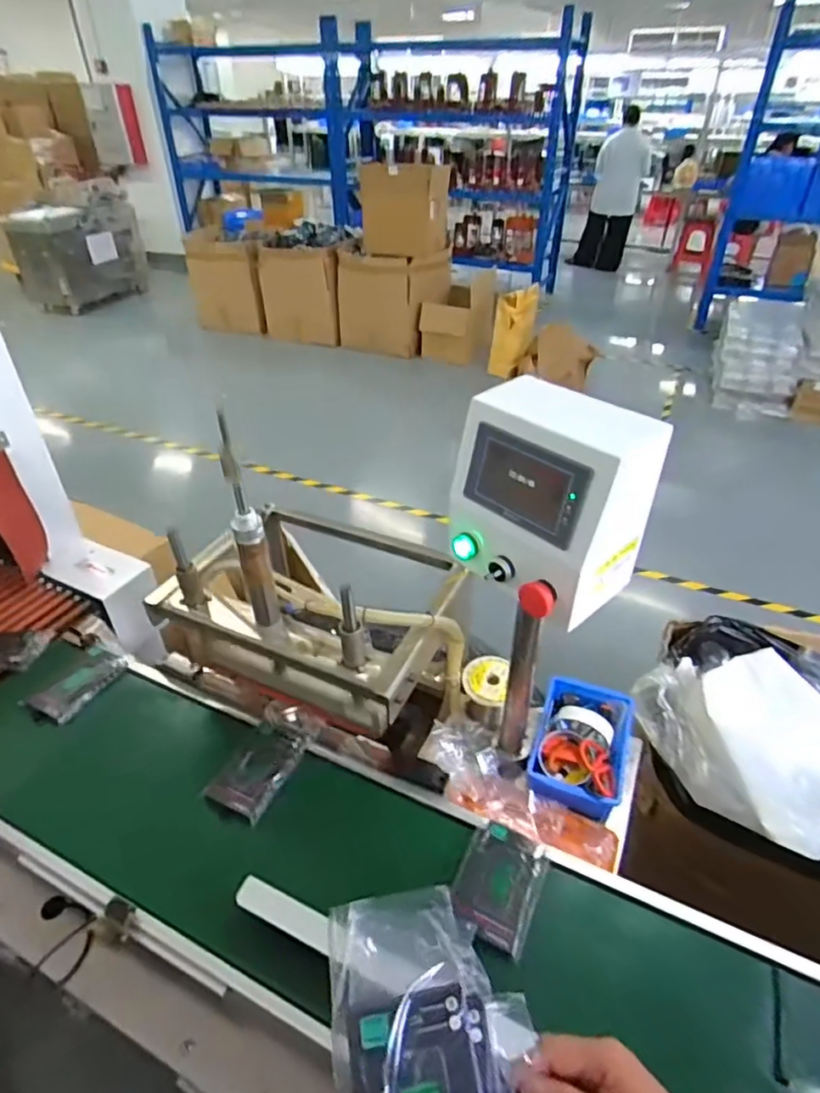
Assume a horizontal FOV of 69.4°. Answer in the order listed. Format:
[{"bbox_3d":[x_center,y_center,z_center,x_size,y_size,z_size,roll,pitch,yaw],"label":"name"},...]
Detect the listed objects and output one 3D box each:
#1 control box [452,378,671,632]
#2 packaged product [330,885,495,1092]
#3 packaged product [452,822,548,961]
[{"bbox_3d":[0.144,-0.056,0.642,0.139,0.189,0.182,-27,45,-30],"label":"control box"},{"bbox_3d":[0.005,0.331,0.377,0.100,0.023,0.188,-7,54,-7],"label":"packaged product"},{"bbox_3d":[0.108,0.414,0.726,0.091,0.024,0.134,17,41,20],"label":"packaged product"}]

